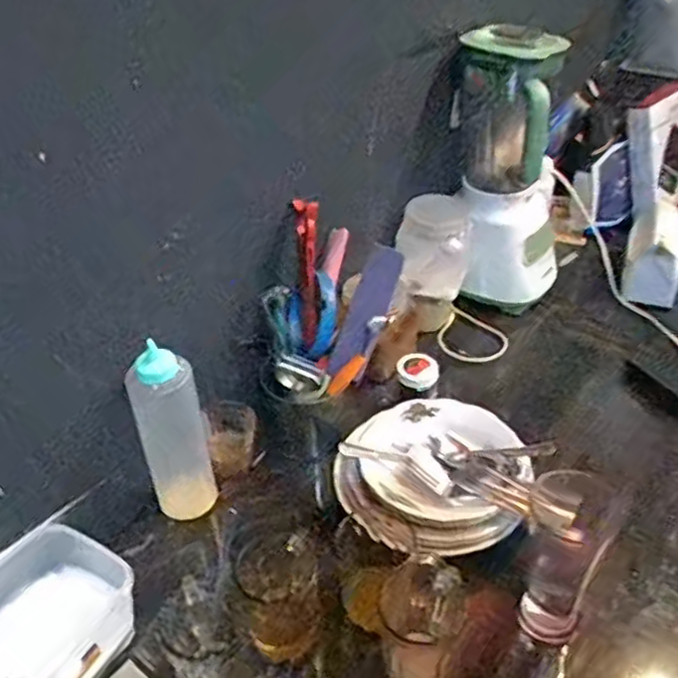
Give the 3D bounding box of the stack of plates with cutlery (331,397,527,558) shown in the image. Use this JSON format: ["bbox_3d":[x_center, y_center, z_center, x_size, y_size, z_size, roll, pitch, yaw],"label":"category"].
[{"bbox_3d":[0.111,0.152,0.820,0.213,0.044,0.197,-11,38,-12],"label":"stack of plates with cutlery"}]

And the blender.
[{"bbox_3d":[0.258,-0.264,1.072,0.171,0.392,0.196,7,38,11],"label":"blender"}]

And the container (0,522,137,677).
[{"bbox_3d":[-0.300,0.284,0.678,0.151,0.072,0.200,26,45,31],"label":"container"}]

